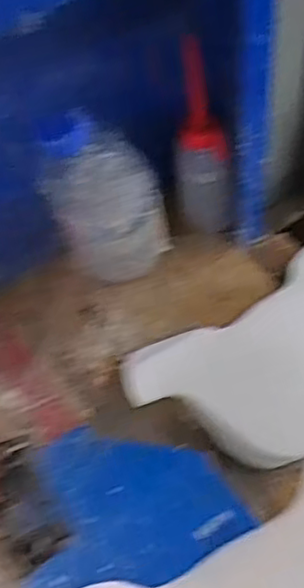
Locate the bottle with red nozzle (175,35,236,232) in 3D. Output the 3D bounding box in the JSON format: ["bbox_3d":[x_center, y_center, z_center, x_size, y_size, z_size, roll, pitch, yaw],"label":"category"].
[{"bbox_3d":[0.046,-0.112,0.573,0.049,0.162,0.044,-2,55,4],"label":"bottle with red nozzle"}]

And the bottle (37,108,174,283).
[{"bbox_3d":[-0.038,-0.076,0.556,0.087,0.158,0.077,10,57,12],"label":"bottle"}]

